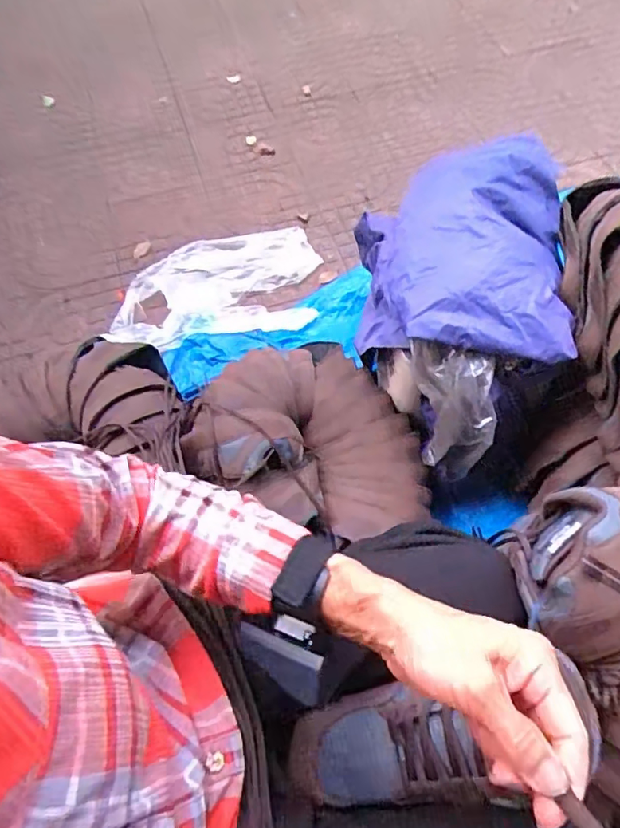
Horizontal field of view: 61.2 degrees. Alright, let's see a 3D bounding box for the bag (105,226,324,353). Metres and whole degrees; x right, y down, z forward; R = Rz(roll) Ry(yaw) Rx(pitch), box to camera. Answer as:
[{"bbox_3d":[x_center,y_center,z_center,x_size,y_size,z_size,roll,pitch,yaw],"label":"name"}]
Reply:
[{"bbox_3d":[-0.193,-0.271,1.121,0.447,0.062,0.264,-11,63,-4],"label":"bag"}]

